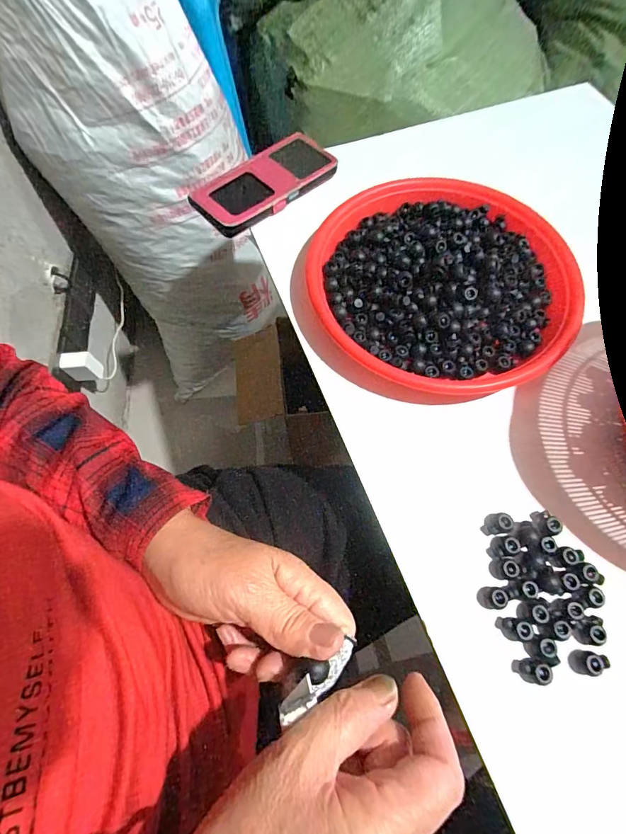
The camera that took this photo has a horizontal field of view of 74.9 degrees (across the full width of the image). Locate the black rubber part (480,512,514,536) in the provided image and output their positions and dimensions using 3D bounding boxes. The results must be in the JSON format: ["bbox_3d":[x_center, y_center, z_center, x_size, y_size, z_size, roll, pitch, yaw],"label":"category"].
[{"bbox_3d":[0.143,0.083,0.317,0.022,0.011,0.015,-9,67,-4],"label":"black rubber part"}]

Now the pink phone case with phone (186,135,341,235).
[{"bbox_3d":[-0.053,-0.260,0.452,0.155,0.016,0.077,-40,72,-15],"label":"pink phone case with phone"}]

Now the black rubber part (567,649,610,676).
[{"bbox_3d":[0.190,0.170,0.281,0.023,0.010,0.015,3,67,2],"label":"black rubber part"}]

